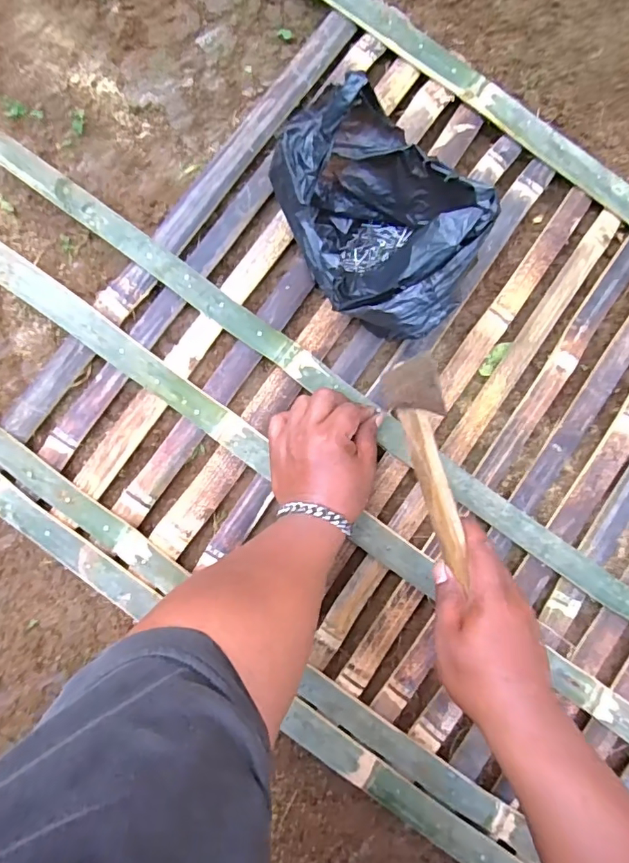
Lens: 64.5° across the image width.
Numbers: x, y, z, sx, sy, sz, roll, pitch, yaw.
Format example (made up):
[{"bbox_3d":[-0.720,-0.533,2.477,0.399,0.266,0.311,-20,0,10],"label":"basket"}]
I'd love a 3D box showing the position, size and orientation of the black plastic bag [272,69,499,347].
[{"bbox_3d":[0.056,-0.182,0.445,0.124,0.138,0.196,-36,87,-6],"label":"black plastic bag"}]

